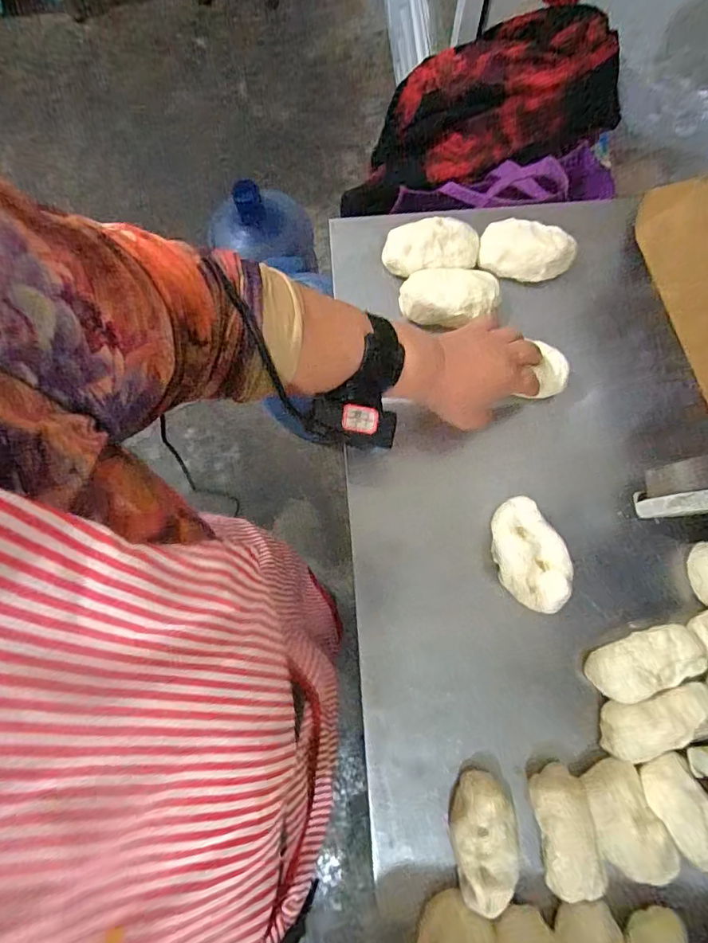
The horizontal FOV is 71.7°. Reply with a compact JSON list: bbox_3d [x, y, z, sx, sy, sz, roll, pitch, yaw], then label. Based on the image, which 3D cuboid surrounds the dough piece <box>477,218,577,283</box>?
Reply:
[{"bbox_3d":[0.184,-0.237,0.520,0.096,0.027,0.059,9,79,2],"label":"dough piece"}]

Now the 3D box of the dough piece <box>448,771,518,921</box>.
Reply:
[{"bbox_3d":[0.109,0.313,0.411,0.054,0.041,0.102,-9,79,-1],"label":"dough piece"}]

